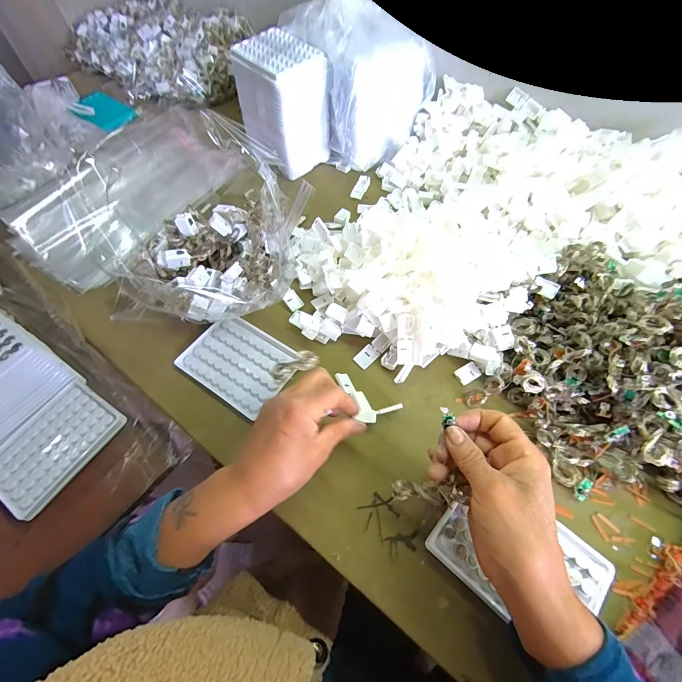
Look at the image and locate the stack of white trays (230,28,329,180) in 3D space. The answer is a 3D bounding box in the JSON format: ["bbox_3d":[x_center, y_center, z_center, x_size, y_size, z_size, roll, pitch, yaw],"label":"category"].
[{"bbox_3d":[-0.095,-0.381,0.564,0.097,0.154,0.125,-38,66,-20],"label":"stack of white trays"}]

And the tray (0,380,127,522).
[{"bbox_3d":[-0.330,0.121,0.398,0.095,0.022,0.131,28,63,17],"label":"tray"}]

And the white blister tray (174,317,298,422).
[{"bbox_3d":[-0.122,0.022,0.408,0.123,0.015,0.093,29,64,17],"label":"white blister tray"}]

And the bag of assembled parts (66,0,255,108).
[{"bbox_3d":[-0.397,-0.642,0.750,0.385,0.102,0.228,30,64,18],"label":"bag of assembled parts"}]

